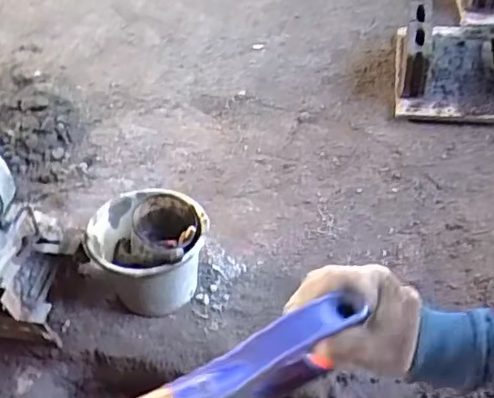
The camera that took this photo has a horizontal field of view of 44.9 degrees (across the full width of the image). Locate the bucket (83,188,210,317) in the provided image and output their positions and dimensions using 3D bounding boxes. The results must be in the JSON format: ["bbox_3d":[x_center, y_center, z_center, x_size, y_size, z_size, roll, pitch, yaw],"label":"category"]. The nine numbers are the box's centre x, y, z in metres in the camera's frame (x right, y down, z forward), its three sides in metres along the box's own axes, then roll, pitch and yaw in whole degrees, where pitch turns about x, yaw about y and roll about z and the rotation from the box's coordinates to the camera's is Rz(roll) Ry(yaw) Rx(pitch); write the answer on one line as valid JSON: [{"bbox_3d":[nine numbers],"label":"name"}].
[{"bbox_3d":[-0.226,0.122,1.394,0.253,0.223,0.237,-2,49,2],"label":"bucket"}]

